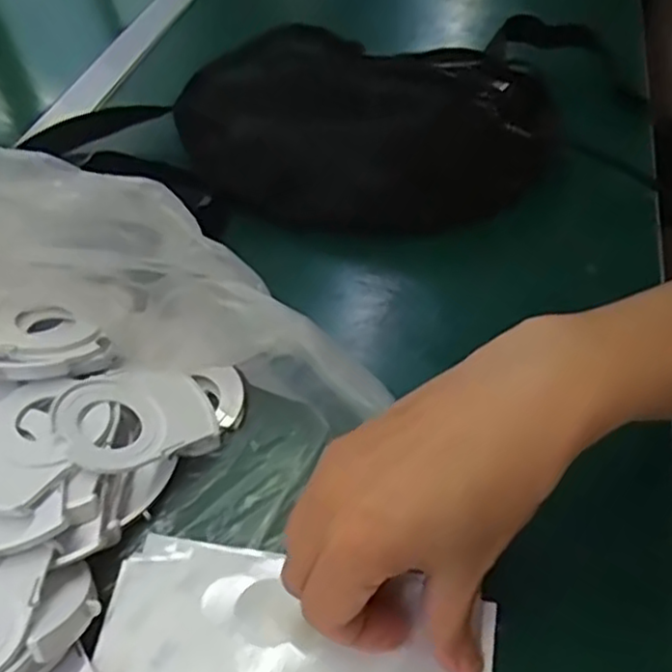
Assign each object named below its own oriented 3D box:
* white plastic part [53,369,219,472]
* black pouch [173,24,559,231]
[{"bbox_3d":[-0.097,0.037,0.344,0.073,0.005,0.054,-12,52,-38],"label":"white plastic part"},{"bbox_3d":[0.016,-0.152,0.499,0.264,0.082,0.149,2,48,7],"label":"black pouch"}]

